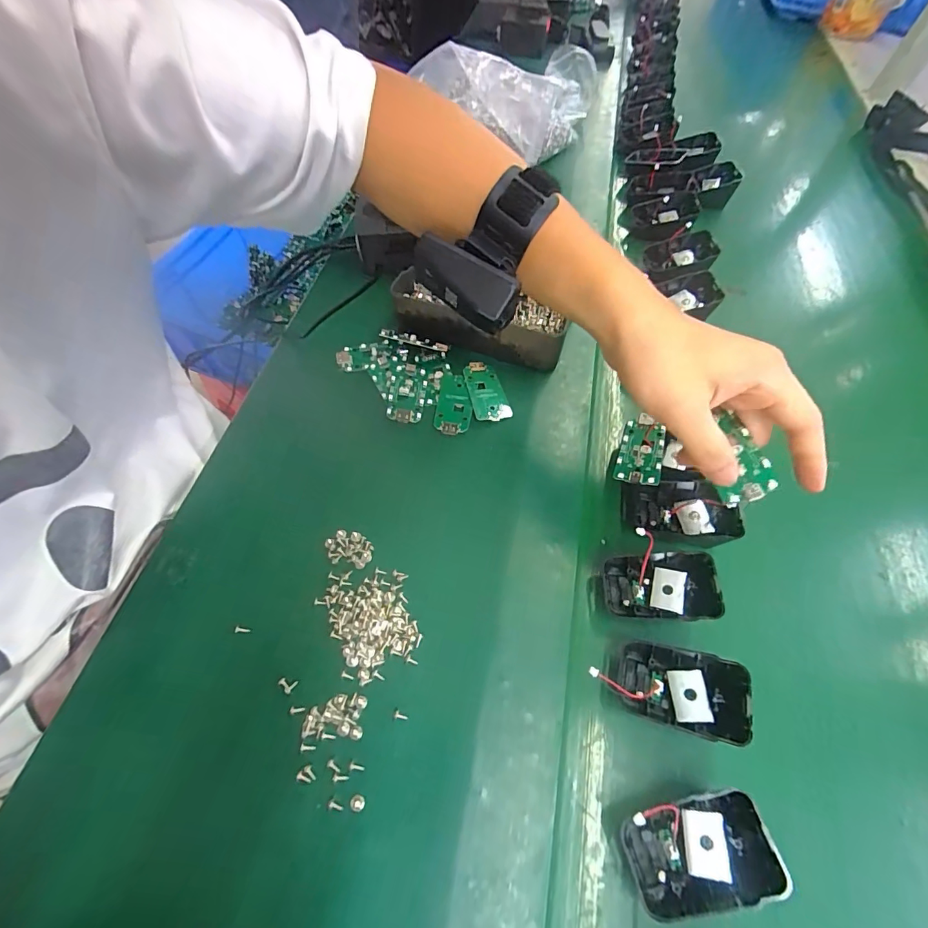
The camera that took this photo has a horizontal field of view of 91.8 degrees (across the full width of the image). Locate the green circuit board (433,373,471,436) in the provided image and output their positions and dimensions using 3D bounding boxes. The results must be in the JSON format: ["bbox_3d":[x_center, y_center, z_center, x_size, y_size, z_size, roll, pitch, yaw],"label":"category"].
[{"bbox_3d":[-0.008,-0.052,0.388,0.030,0.004,0.063,8,59,3],"label":"green circuit board"}]

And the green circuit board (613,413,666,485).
[{"bbox_3d":[0.138,-0.011,0.349,0.032,0.004,0.059,9,61,27],"label":"green circuit board"}]

